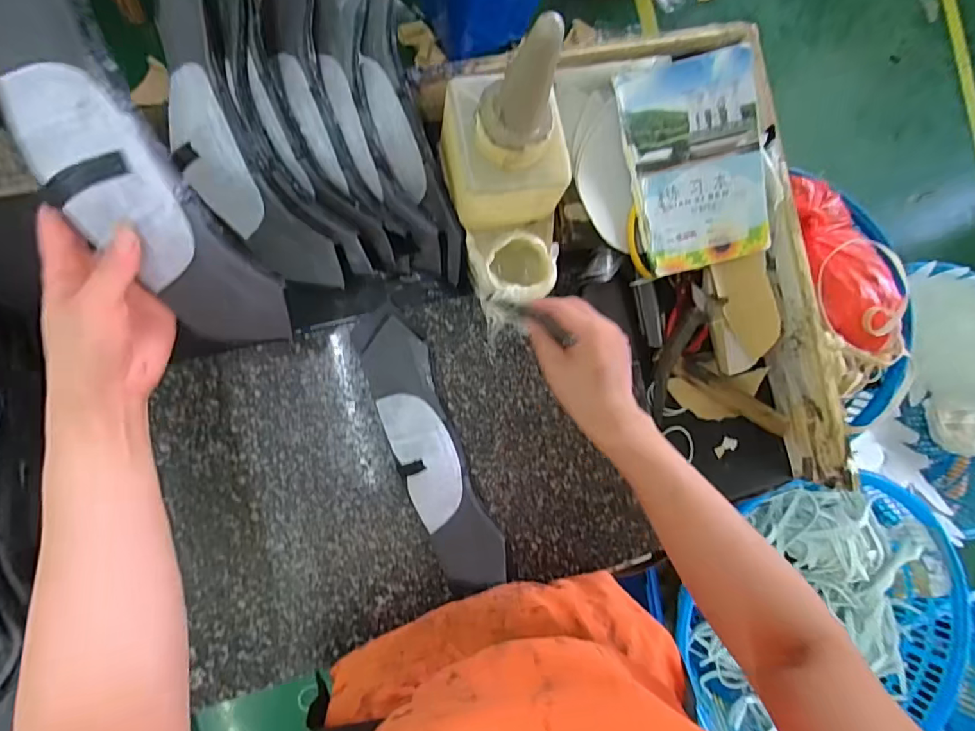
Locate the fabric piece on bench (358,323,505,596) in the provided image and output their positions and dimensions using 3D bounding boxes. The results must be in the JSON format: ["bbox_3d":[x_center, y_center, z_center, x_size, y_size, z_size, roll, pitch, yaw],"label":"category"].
[{"bbox_3d":[-0.059,0.098,0.548,0.075,0.035,0.318,-22,93,-9],"label":"fabric piece on bench"}]

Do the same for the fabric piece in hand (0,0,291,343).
[{"bbox_3d":[-0.234,-0.128,0.326,0.075,0.047,0.291,-31,119,-9],"label":"fabric piece in hand"}]

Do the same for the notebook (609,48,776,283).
[{"bbox_3d":[0.225,-0.216,0.549,0.143,0.013,0.212,-14,101,-1],"label":"notebook"}]

